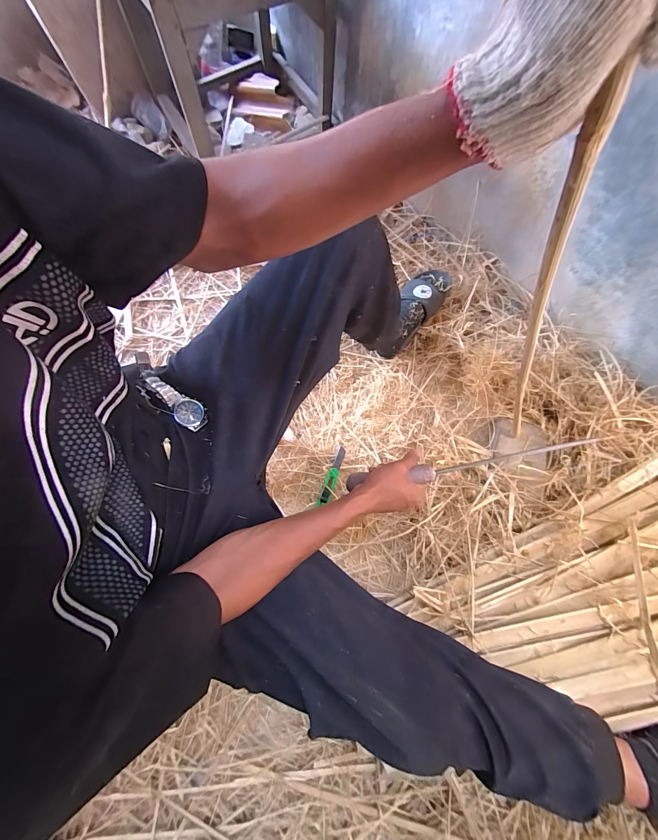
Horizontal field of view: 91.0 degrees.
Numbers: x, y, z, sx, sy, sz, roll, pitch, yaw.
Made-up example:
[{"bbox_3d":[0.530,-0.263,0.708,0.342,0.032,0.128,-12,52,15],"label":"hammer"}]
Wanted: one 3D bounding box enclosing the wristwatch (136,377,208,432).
[{"bbox_3d":[-0.205,-0.024,0.419,0.094,0.028,0.035,29,76,9],"label":"wristwatch"}]

